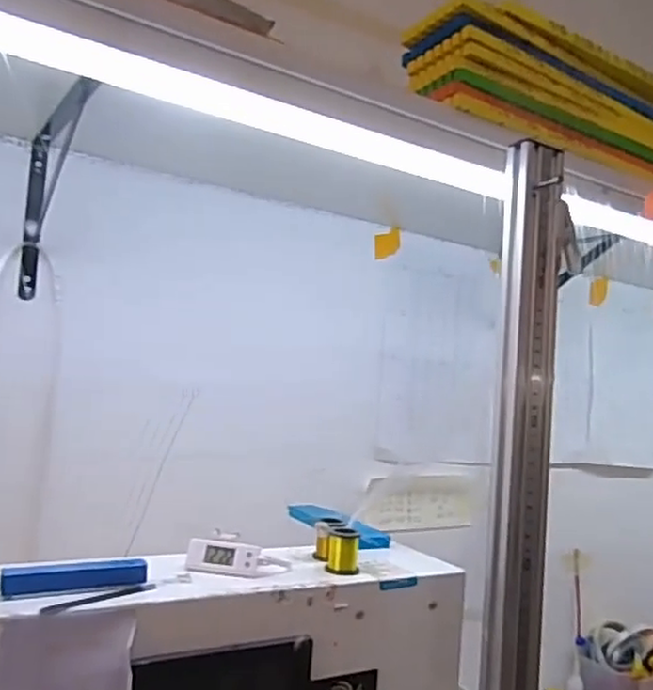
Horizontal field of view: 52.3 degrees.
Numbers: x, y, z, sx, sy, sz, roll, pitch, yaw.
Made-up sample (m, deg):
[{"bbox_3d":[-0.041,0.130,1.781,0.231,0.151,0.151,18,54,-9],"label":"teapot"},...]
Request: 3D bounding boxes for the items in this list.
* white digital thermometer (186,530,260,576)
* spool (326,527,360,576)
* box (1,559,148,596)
[{"bbox_3d":[-0.075,0.151,0.482,0.050,0.026,0.016,5,-3,-6],"label":"white digital thermometer"},{"bbox_3d":[0.013,0.158,0.516,0.025,0.034,0.025,4,-3,4],"label":"spool"},{"bbox_3d":[-0.157,0.145,0.417,0.084,0.015,0.012,6,-4,-29],"label":"box"}]

